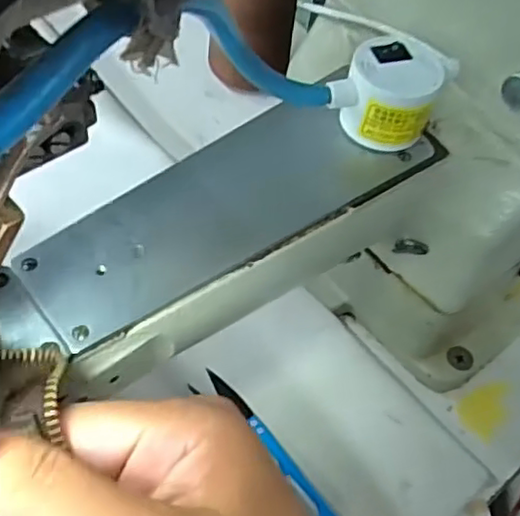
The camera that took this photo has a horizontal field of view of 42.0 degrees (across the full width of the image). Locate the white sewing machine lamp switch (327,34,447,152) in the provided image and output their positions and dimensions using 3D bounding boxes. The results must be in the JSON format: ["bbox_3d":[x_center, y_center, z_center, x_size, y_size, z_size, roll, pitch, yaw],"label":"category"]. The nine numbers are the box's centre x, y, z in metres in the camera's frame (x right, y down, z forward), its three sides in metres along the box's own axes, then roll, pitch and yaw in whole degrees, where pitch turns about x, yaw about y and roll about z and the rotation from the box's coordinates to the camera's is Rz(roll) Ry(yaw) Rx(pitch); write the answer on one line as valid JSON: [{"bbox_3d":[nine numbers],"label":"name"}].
[{"bbox_3d":[0.051,-0.065,0.274,0.038,0.034,0.039,2,55,-3],"label":"white sewing machine lamp switch"}]

